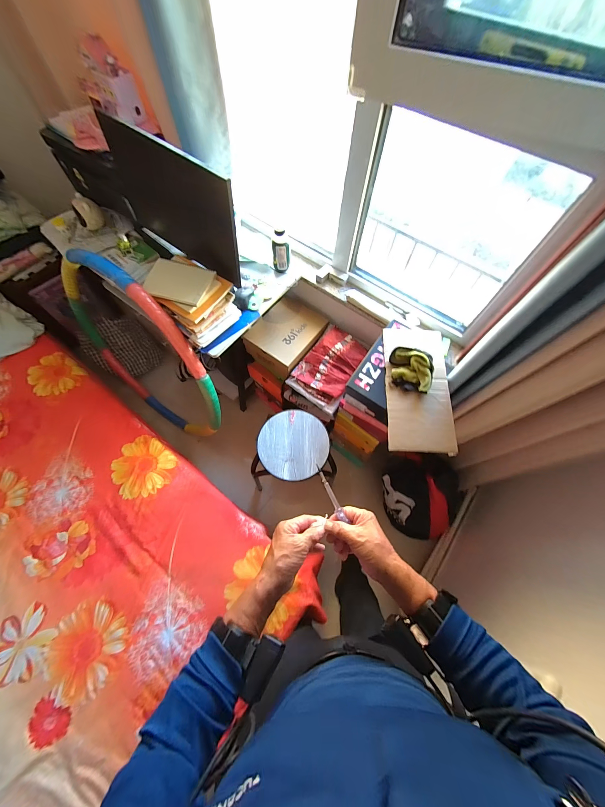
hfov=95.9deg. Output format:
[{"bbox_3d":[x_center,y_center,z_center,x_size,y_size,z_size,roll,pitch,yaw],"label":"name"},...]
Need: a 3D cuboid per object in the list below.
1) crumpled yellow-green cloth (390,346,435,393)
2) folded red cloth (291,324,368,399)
[{"bbox_3d":[0.324,-0.104,0.808,0.120,0.053,0.143,8,65,2],"label":"crumpled yellow-green cloth"},{"bbox_3d":[0.126,-0.179,1.133,0.235,0.070,0.279,29,67,11],"label":"folded red cloth"}]

